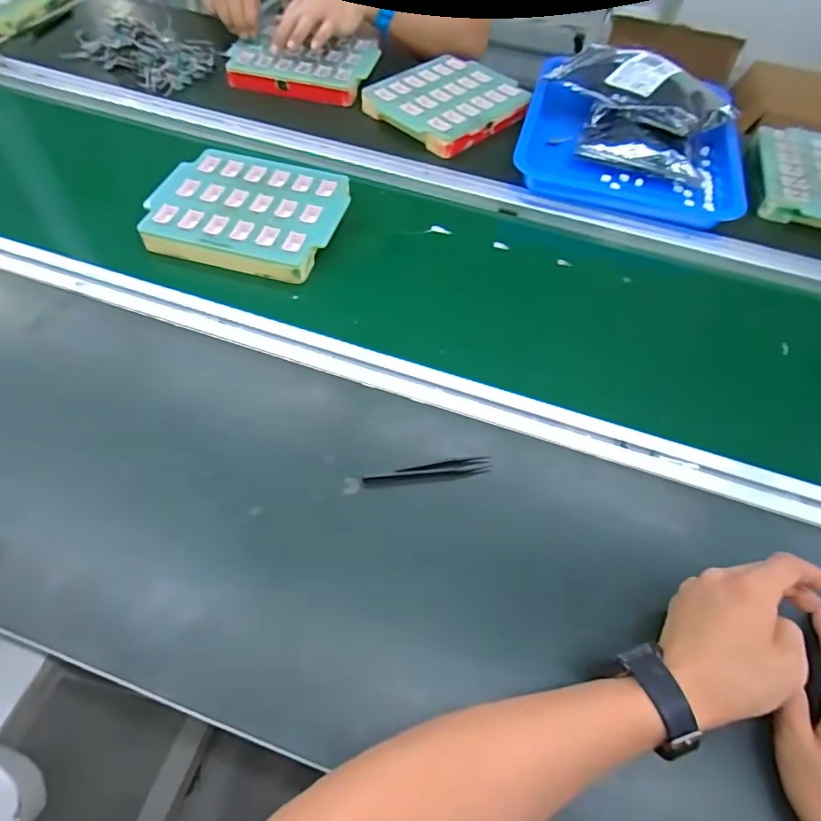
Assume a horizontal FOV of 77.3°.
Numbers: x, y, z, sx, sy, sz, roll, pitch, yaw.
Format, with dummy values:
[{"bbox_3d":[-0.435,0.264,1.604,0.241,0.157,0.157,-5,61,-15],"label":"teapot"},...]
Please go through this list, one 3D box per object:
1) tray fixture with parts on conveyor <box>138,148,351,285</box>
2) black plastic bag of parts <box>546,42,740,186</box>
[{"bbox_3d":[-0.198,-0.247,0.633,0.224,0.022,0.189,11,59,4],"label":"tray fixture with parts on conveyor"},{"bbox_3d":[0.323,-0.443,0.751,0.265,0.074,0.201,23,57,11],"label":"black plastic bag of parts"}]

